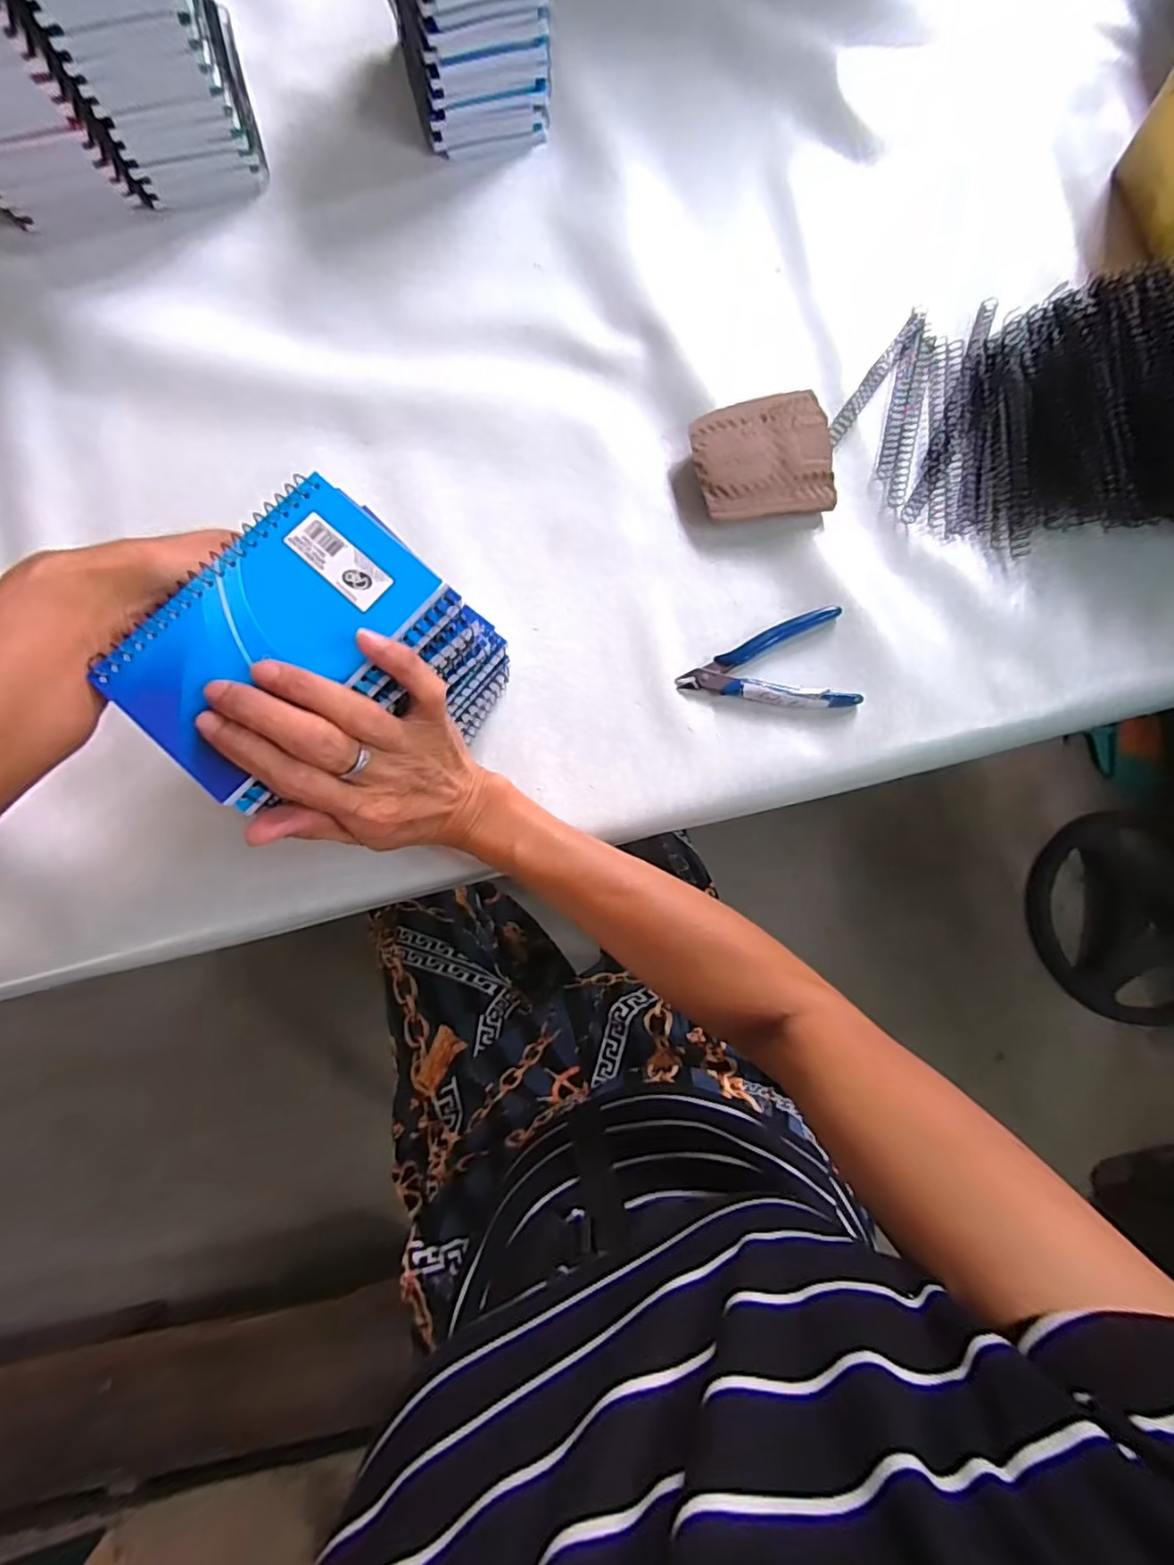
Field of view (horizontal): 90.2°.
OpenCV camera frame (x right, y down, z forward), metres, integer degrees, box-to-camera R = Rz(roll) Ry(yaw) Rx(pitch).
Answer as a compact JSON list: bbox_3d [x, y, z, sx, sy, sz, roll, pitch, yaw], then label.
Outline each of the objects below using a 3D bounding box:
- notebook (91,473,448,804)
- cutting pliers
[{"bbox_3d":[-0.135,-0.066,0.249,0.083,0.004,0.128,42,82,6],"label":"notebook"},{"bbox_3d":[0.121,-0.074,0.393,0.115,0.010,0.069,-14,81,-3],"label":"cutting pliers"}]

